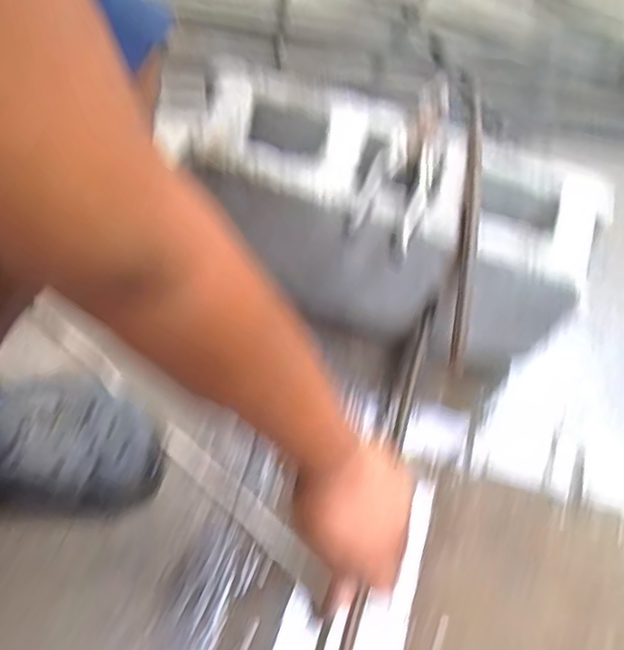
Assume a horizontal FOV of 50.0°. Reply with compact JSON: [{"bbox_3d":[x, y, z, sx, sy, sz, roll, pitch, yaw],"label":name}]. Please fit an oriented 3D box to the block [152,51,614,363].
[{"bbox_3d":[0.074,-0.092,0.676,0.364,0.205,0.164,22,60,5],"label":"block"}]

